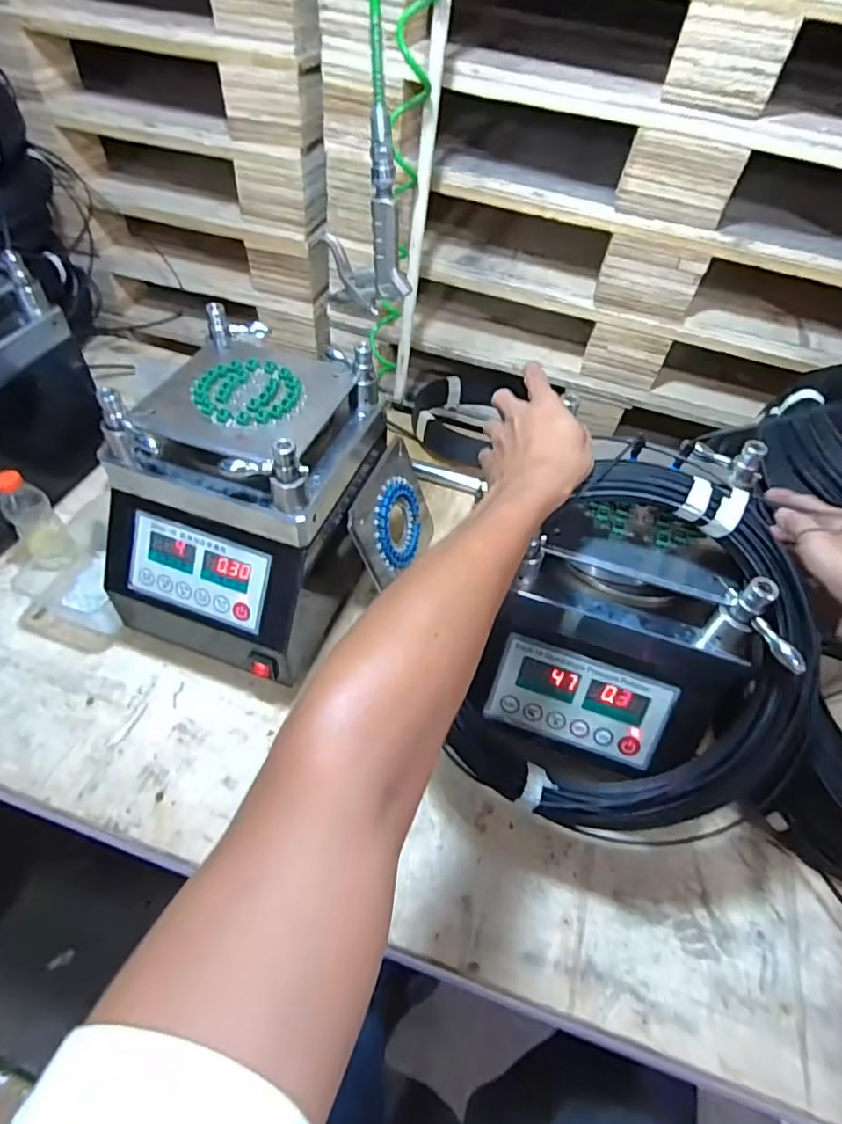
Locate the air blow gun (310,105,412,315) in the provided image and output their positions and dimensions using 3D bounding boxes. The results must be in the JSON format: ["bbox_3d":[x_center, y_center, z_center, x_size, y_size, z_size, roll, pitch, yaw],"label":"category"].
[{"bbox_3d":[-0.058,-0.326,0.534,0.085,0.155,0.023,13,46,20],"label":"air blow gun"}]

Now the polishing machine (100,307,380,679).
[{"bbox_3d":[-0.192,-0.067,0.646,0.215,0.283,0.267,18,52,9],"label":"polishing machine"}]

